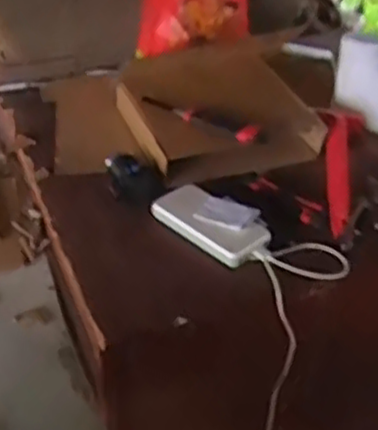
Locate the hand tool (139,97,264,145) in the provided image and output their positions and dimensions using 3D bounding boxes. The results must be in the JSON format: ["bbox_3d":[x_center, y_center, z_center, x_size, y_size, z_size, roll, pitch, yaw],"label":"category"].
[{"bbox_3d":[0.022,-0.154,1.155,0.219,0.027,0.019,22,42,23],"label":"hand tool"}]

